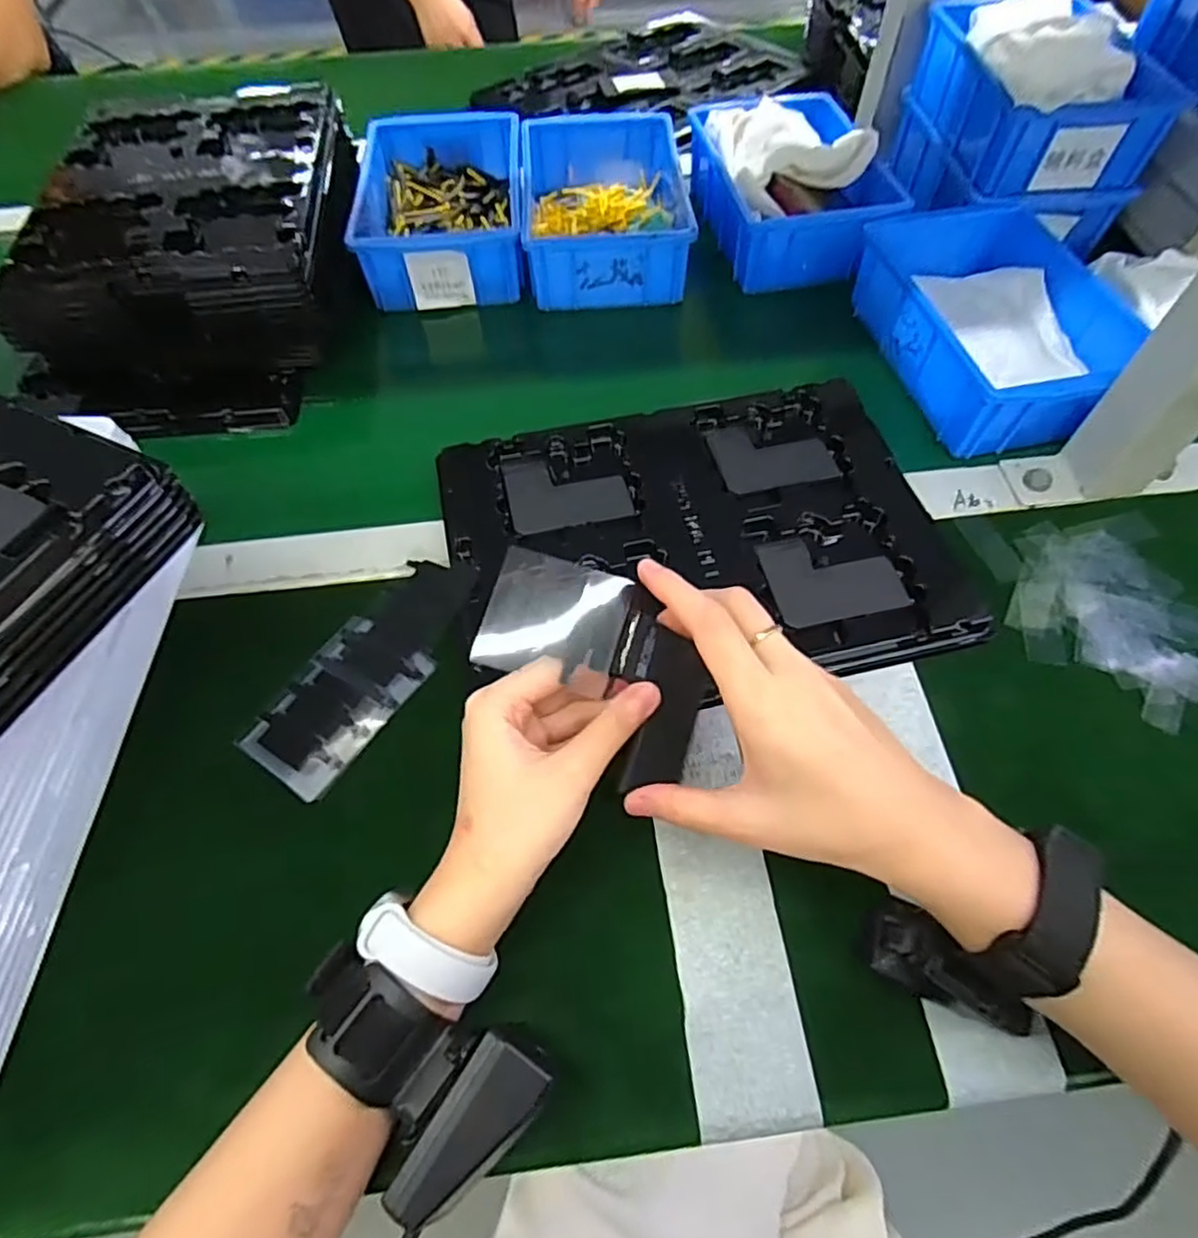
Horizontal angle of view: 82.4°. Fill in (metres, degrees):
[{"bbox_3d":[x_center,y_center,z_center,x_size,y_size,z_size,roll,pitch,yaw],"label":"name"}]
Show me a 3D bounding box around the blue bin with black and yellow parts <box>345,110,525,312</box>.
[{"bbox_3d":[-0.136,-0.370,0.608,0.139,0.060,0.215,-3,59,-1],"label":"blue bin with black and yellow parts"}]

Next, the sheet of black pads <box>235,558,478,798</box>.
[{"bbox_3d":[-0.132,0.027,0.402,0.061,0.011,0.156,31,64,18],"label":"sheet of black pads"}]

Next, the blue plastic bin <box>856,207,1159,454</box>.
[{"bbox_3d":[0.291,-0.214,0.506,0.139,0.065,0.202,-11,59,-5],"label":"blue plastic bin"}]

